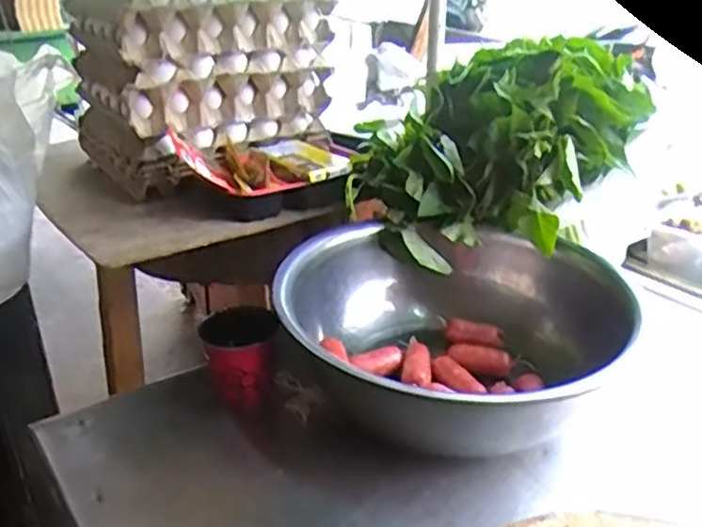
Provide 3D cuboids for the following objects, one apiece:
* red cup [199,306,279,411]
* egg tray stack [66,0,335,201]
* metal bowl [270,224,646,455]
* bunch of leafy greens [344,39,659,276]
[{"bbox_3d":[-0.112,0.098,0.738,0.074,0.079,0.068,-1,27,1],"label":"red cup"},{"bbox_3d":[-0.217,-0.270,1.003,0.298,0.242,0.230,-21,33,-33],"label":"egg tray stack"},{"bbox_3d":[0.086,0.072,0.759,0.311,0.129,0.297,-4,27,-4],"label":"metal bowl"},{"bbox_3d":[0.188,-0.144,0.882,0.323,0.198,0.249,-24,35,-37],"label":"bunch of leafy greens"}]

